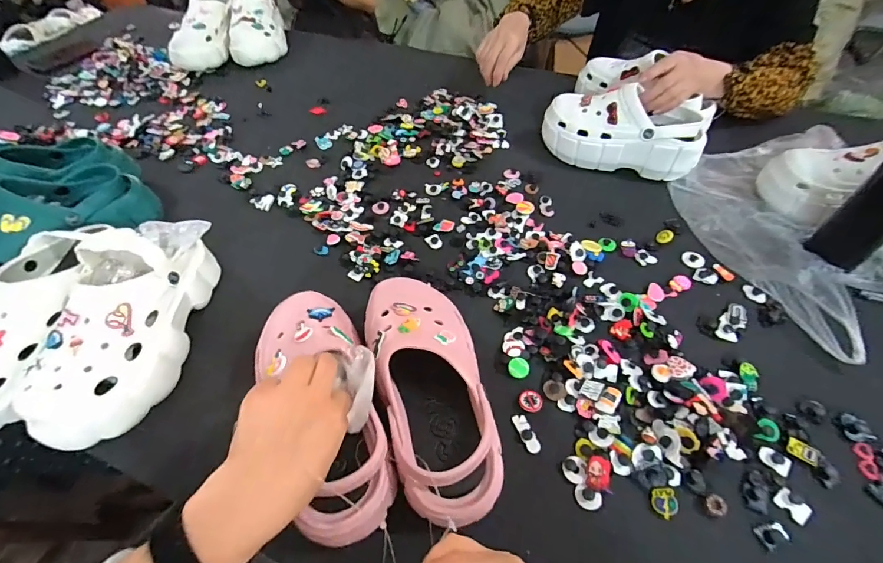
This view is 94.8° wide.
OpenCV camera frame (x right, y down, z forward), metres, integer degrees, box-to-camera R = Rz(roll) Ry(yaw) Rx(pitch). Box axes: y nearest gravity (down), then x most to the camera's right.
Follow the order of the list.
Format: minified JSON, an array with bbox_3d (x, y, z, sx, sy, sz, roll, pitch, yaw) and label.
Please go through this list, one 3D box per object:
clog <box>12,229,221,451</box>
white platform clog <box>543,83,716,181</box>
[{"bbox_3d":[-0.364,0.050,0.466,0.110,0.122,0.252,1,53,3],"label":"clog"},{"bbox_3d":[0.299,-0.249,0.671,0.259,0.101,0.098,16,57,15],"label":"white platform clog"}]

